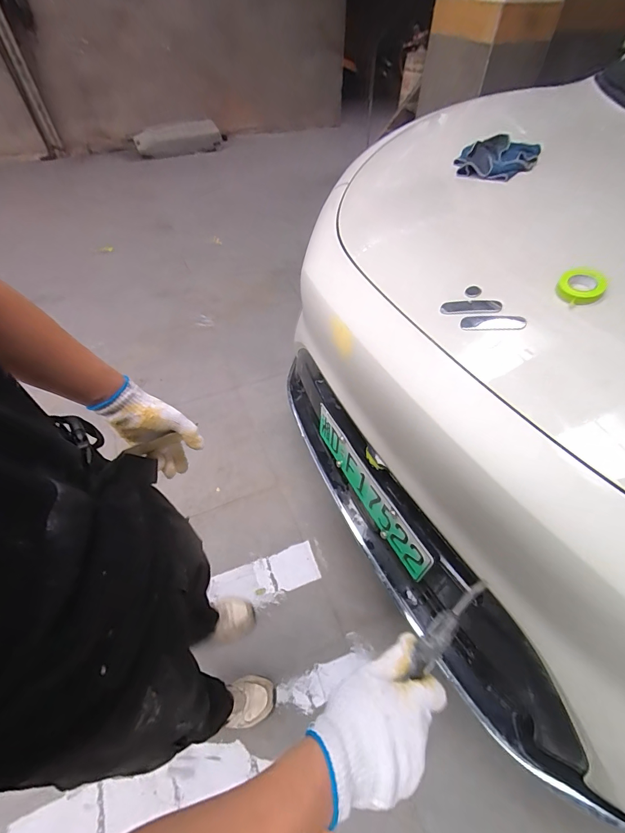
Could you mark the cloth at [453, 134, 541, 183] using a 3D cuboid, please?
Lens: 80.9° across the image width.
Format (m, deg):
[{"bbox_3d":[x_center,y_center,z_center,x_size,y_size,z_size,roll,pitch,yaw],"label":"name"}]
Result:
[{"bbox_3d":[0.477,-0.679,0.959,0.196,0.028,0.224,-19,52,1],"label":"cloth"}]

